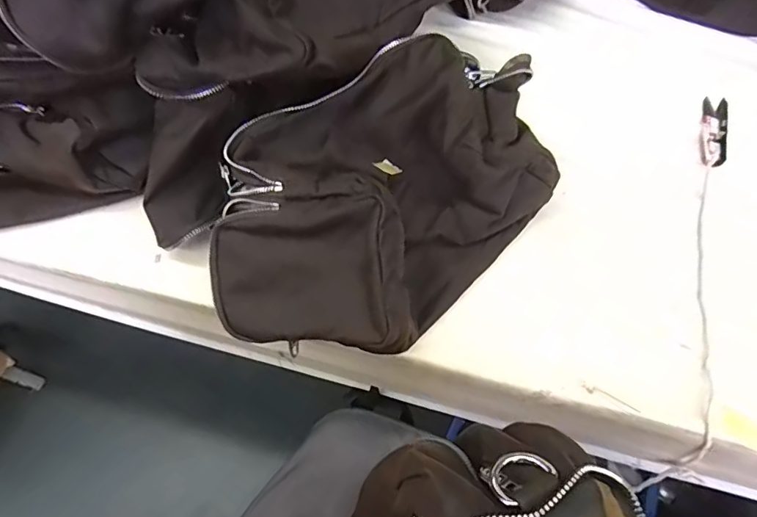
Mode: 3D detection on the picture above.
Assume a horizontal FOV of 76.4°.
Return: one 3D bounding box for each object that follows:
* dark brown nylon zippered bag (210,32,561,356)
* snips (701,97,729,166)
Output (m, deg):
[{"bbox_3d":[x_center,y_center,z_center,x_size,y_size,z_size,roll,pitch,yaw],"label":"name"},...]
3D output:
[{"bbox_3d":[-0.001,-0.050,0.375,0.187,0.104,0.284,37,66,23],"label":"dark brown nylon zippered bag"},{"bbox_3d":[0.322,-0.124,0.458,0.023,0.009,0.103,19,60,14],"label":"snips"}]

